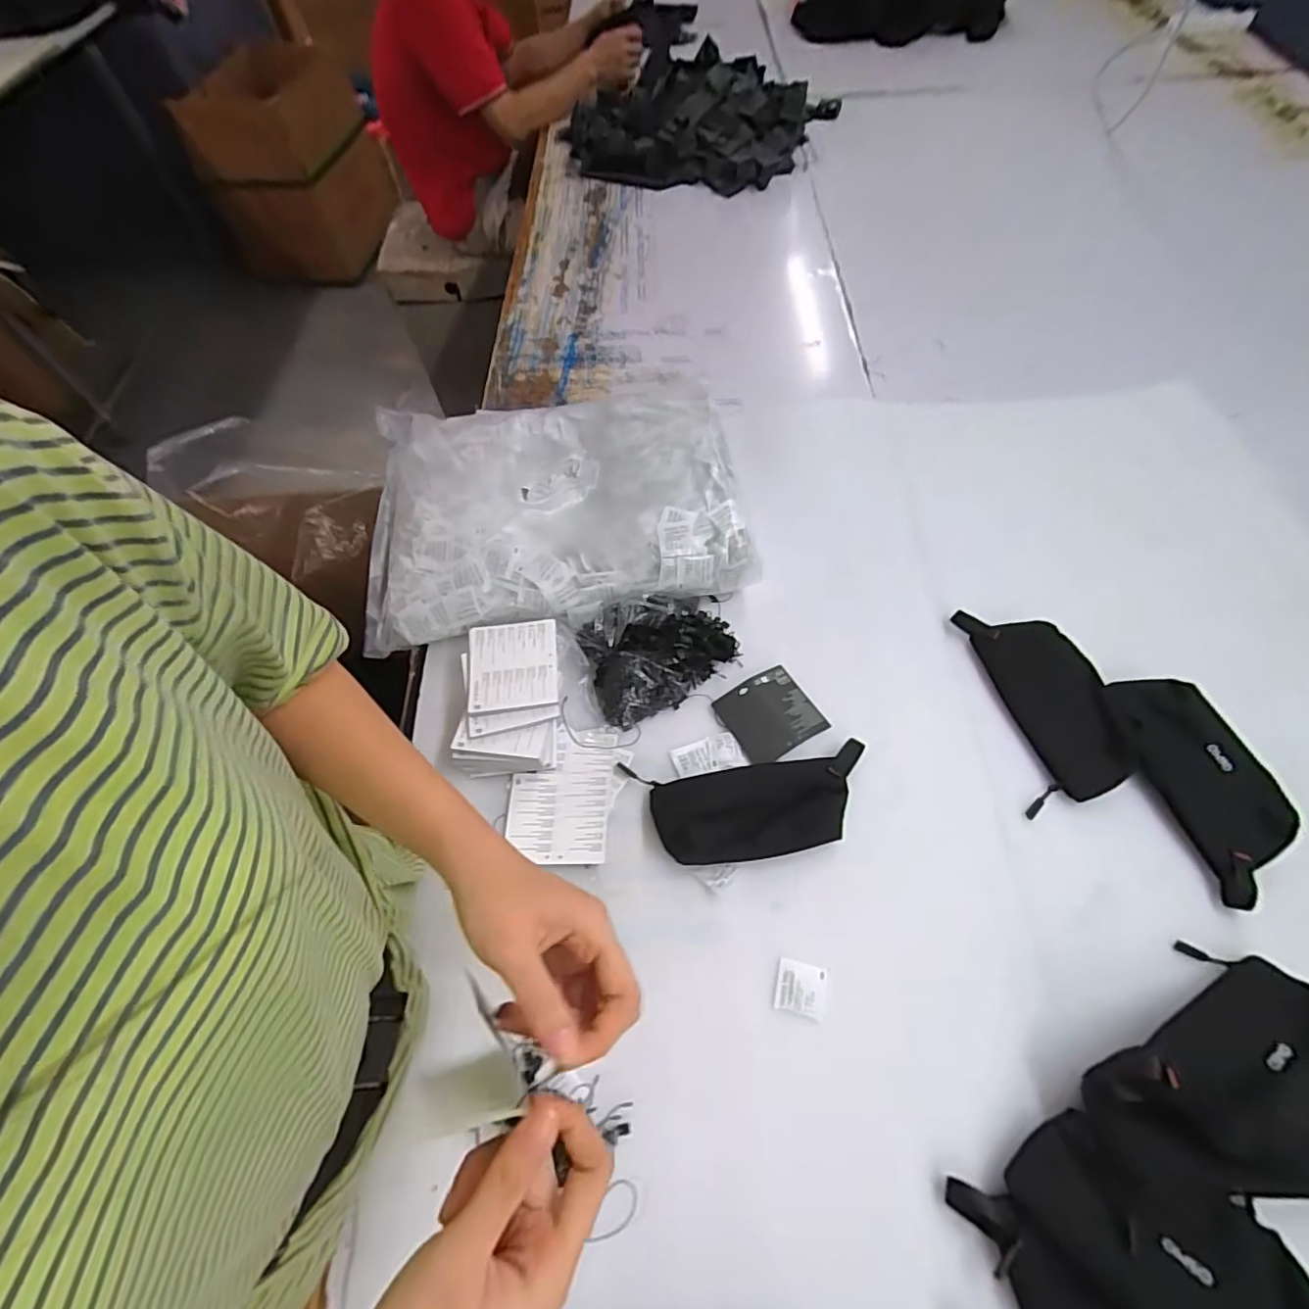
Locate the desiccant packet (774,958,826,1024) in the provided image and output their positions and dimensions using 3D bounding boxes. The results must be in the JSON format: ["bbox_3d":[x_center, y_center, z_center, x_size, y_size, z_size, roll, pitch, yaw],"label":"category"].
[{"bbox_3d":[0.126,0.287,0.498,0.042,0.005,0.041,11,62,9],"label":"desiccant packet"}]

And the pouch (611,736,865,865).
[{"bbox_3d":[0.099,0.147,0.569,0.218,0.035,0.098,-7,61,-1],"label":"pouch"}]

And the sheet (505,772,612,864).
[{"bbox_3d":[-0.096,0.160,0.573,0.099,0.004,0.088,-1,60,3],"label":"sheet"}]

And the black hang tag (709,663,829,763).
[{"bbox_3d":[0.126,0.064,0.620,0.095,0.012,0.088,-26,61,-14],"label":"black hang tag"}]

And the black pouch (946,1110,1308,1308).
[{"bbox_3d":[0.328,0.412,0.387,0.225,0.057,0.137,25,62,16],"label":"black pouch"}]

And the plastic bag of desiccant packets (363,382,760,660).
[{"bbox_3d":[-0.130,-0.195,0.737,0.452,0.089,0.350,-9,61,-2],"label":"plastic bag of desiccant packets"}]

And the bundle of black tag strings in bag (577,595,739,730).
[{"bbox_3d":[0.006,-0.005,0.639,0.164,0.055,0.124,-19,60,-9],"label":"bundle of black tag strings in bag"}]

